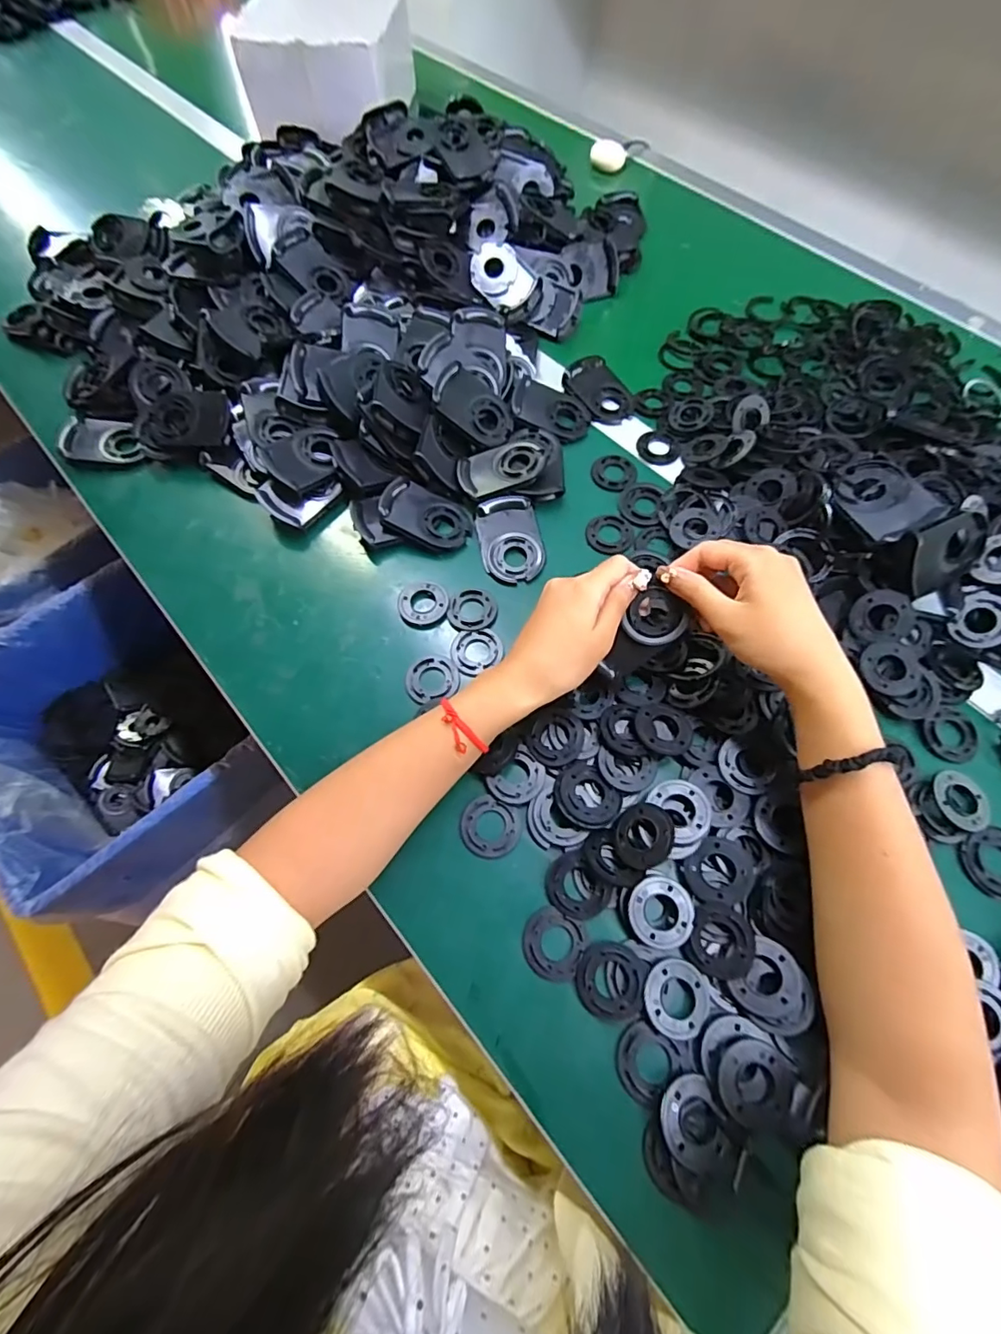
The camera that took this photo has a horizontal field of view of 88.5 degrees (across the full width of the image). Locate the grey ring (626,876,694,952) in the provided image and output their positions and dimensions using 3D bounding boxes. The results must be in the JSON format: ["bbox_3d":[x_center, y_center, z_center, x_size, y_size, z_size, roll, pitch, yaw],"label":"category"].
[{"bbox_3d":[0.109,0.167,0.349,0.044,0.006,0.043,0,66,0],"label":"grey ring"}]

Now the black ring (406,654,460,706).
[{"bbox_3d":[-0.057,0.009,0.427,0.043,0.004,0.043,0,66,0],"label":"black ring"}]

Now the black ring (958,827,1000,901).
[{"bbox_3d":[0.361,0.142,0.372,0.052,0.011,0.049,0,66,0],"label":"black ring"}]

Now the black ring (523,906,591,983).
[{"bbox_3d":[0.036,0.188,0.348,0.041,0.005,0.041,0,66,0],"label":"black ring"}]

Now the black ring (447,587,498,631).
[{"bbox_3d":[-0.024,-0.051,0.453,0.044,0.004,0.042,0,66,0],"label":"black ring"}]

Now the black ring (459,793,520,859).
[{"bbox_3d":[-0.008,0.119,0.378,0.043,0.004,0.039,28,69,12],"label":"black ring"}]

